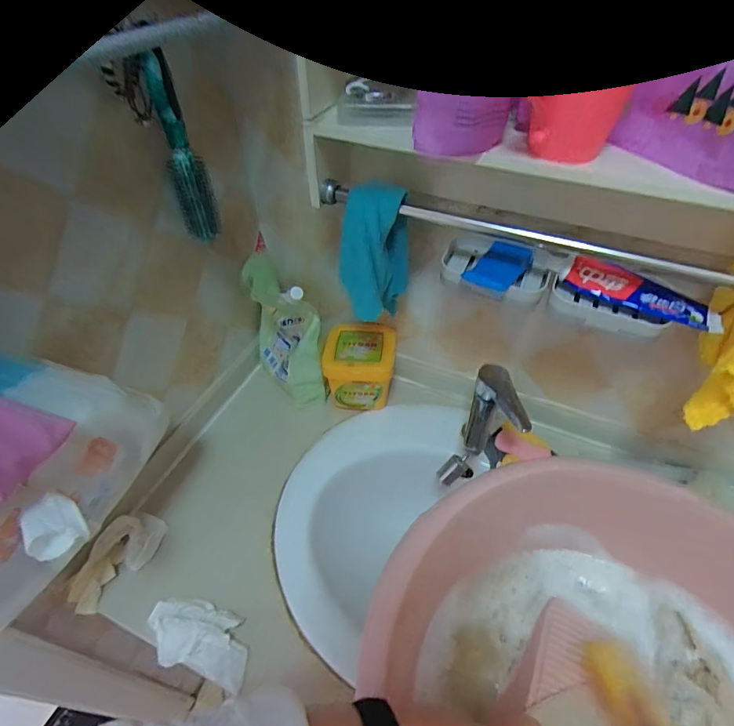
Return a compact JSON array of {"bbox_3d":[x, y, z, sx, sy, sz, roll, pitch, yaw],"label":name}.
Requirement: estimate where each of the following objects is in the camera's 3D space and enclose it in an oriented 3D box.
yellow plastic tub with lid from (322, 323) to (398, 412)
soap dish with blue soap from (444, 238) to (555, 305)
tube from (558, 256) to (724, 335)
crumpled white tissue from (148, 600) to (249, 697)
[{"bbox_3d":[-0.011,0.005,0.761,0.114,0.101,0.116,0,48,0],"label":"yellow plastic tub with lid"},{"bbox_3d":[0.159,-0.121,0.535,0.125,0.032,0.107,12,49,10],"label":"soap dish with blue soap"},{"bbox_3d":[0.298,-0.076,0.477,0.166,0.028,0.041,17,50,15],"label":"tube"},{"bbox_3d":[-0.201,0.323,0.518,0.126,0.038,0.073,12,49,10],"label":"crumpled white tissue"}]

